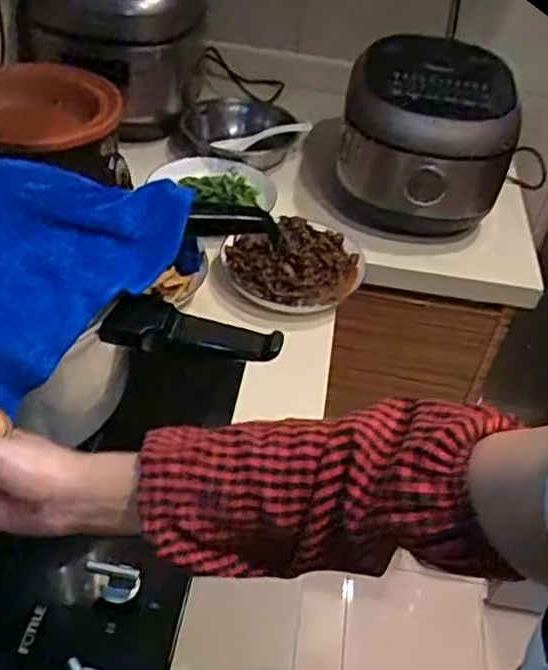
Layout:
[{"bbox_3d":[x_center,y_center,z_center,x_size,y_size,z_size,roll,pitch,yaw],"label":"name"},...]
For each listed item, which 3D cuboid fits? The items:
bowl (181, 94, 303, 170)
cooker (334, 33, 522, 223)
[{"bbox_3d":[-0.057,-0.345,1.173,0.152,0.070,0.162,-28,53,-33],"label":"bowl"},{"bbox_3d":[0.237,-0.317,1.031,0.244,0.222,0.283,15,42,8],"label":"cooker"}]

